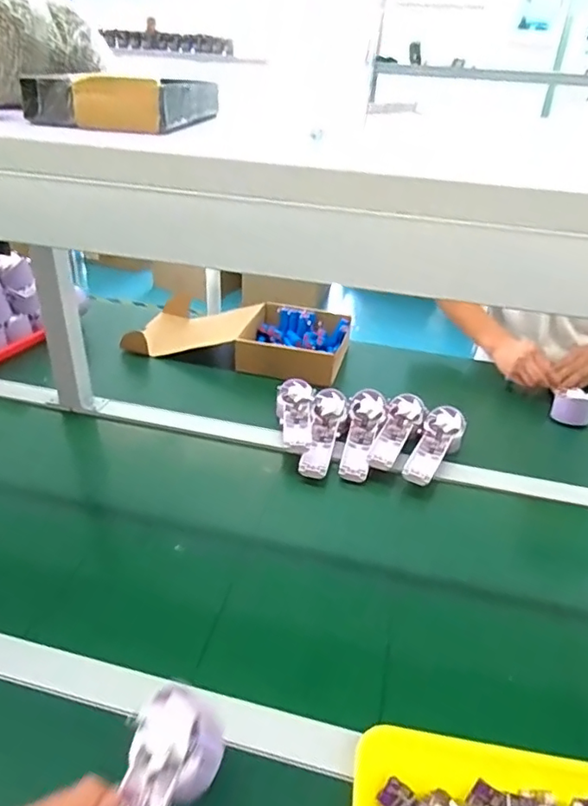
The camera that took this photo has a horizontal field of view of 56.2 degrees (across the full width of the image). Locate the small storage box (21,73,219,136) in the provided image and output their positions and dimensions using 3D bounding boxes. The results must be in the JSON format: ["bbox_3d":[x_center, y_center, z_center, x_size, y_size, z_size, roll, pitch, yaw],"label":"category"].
[{"bbox_3d":[-0.109,-0.201,0.364,0.087,0.028,0.099,11,33,12],"label":"small storage box"}]

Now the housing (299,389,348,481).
[{"bbox_3d":[0.049,0.044,0.878,0.060,0.049,0.182,8,33,8],"label":"housing"}]

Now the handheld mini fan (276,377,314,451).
[{"bbox_3d":[0.000,0.016,0.898,0.060,0.028,0.166,3,33,1],"label":"handheld mini fan"}]

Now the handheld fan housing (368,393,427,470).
[{"bbox_3d":[0.167,0.044,0.882,0.055,0.031,0.178,15,34,18],"label":"handheld fan housing"}]

